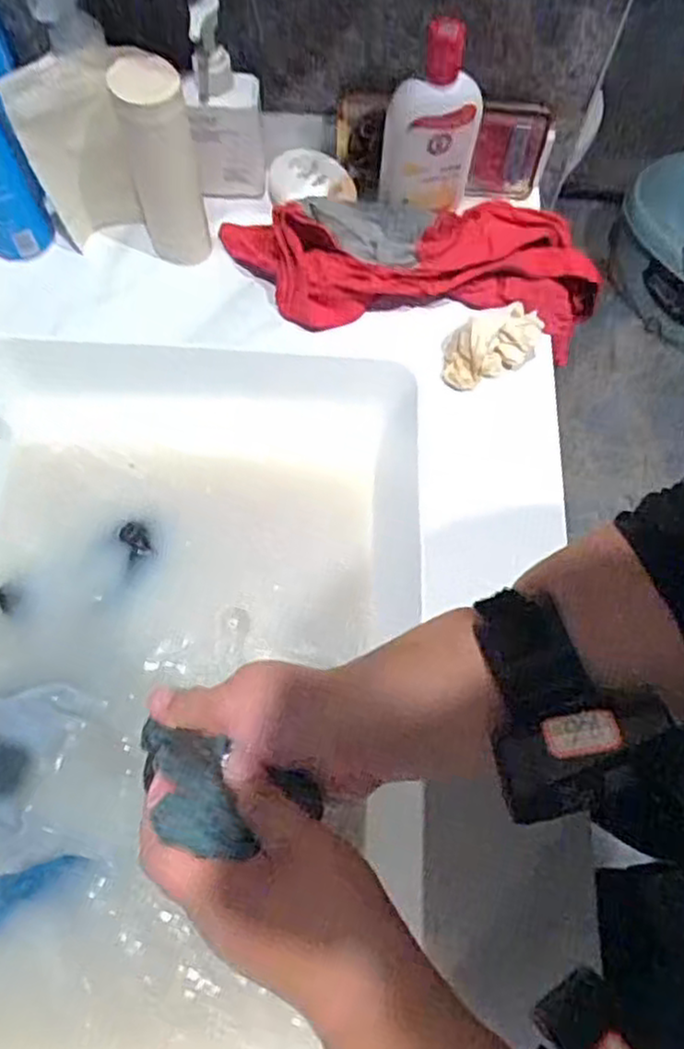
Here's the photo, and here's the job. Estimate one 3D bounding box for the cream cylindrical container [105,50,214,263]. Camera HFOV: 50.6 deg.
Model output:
[{"bbox_3d":[-0.129,-0.256,0.526,0.047,0.165,0.050,1,67,-1],"label":"cream cylindrical container"}]

